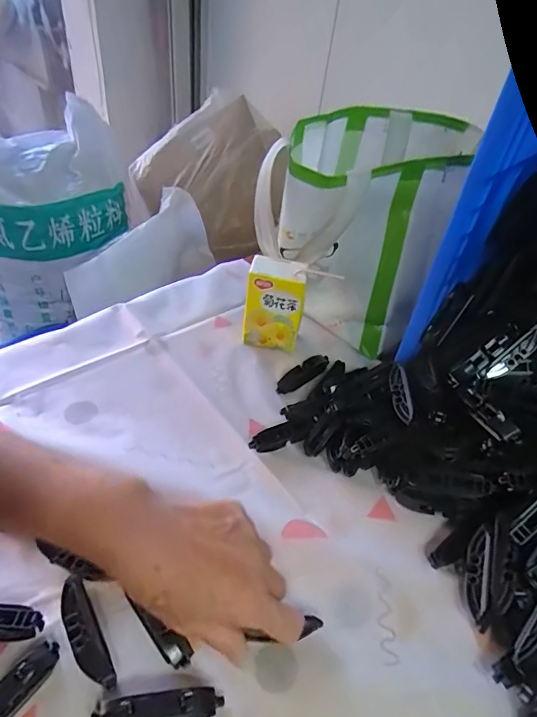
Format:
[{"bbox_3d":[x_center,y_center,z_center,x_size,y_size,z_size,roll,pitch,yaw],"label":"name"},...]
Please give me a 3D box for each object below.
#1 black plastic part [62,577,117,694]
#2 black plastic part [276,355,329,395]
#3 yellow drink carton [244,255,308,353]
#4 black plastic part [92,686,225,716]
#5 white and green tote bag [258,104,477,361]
[{"bbox_3d":[-0.131,0.196,0.322,0.019,0.013,0.081,-21,51,-27],"label":"black plastic part"},{"bbox_3d":[0.044,0.017,0.541,0.082,0.016,0.022,-27,54,-31],"label":"black plastic part"},{"bbox_3d":[0.008,-0.064,0.551,0.067,0.107,0.041,10,44,2],"label":"yellow drink carton"},{"bbox_3d":[-0.072,0.230,0.295,0.081,0.015,0.018,-2,44,-10],"label":"black plastic part"},{"bbox_3d":[0.098,-0.153,0.560,0.203,0.244,0.153,17,44,9],"label":"white and green tote bag"}]

